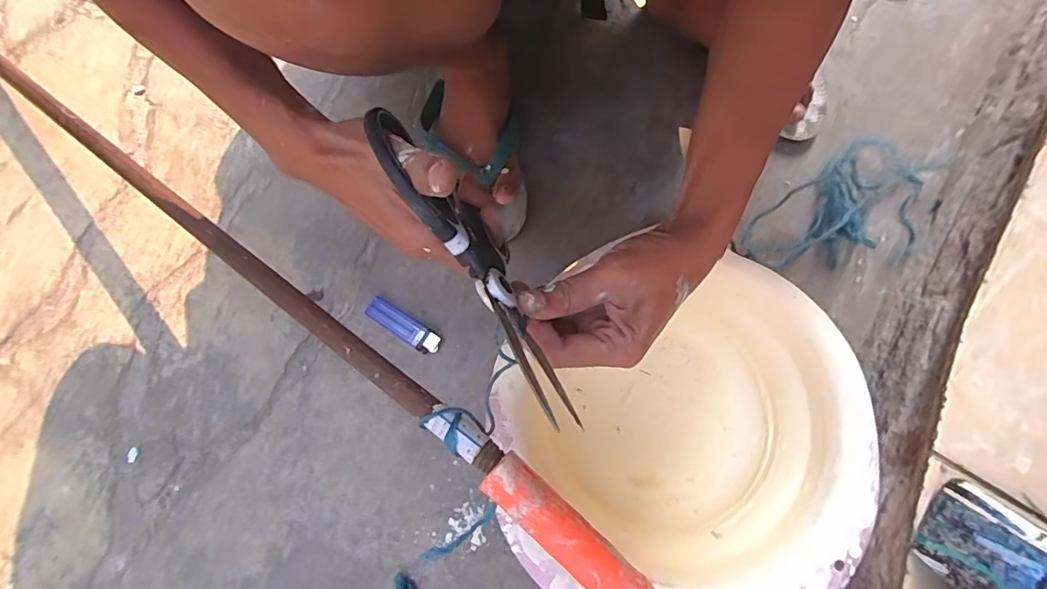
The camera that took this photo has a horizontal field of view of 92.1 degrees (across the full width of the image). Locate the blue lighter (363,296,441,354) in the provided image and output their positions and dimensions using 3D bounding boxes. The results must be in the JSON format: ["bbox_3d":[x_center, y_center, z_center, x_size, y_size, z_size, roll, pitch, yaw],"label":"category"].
[{"bbox_3d":[-0.117,0.030,0.493,0.076,0.016,0.023,33,80,5],"label":"blue lighter"}]

